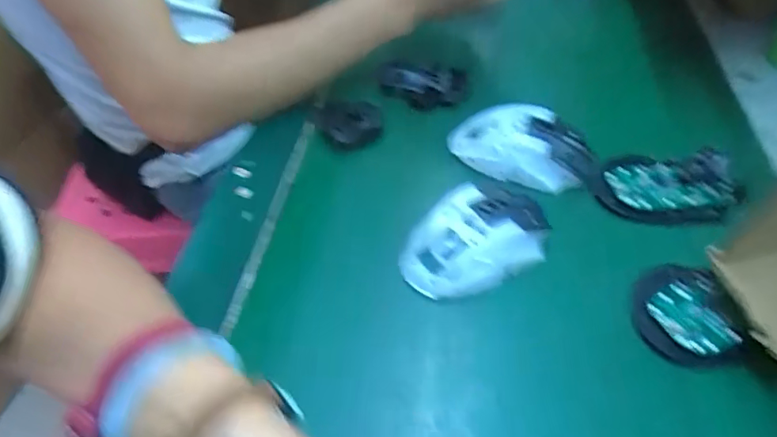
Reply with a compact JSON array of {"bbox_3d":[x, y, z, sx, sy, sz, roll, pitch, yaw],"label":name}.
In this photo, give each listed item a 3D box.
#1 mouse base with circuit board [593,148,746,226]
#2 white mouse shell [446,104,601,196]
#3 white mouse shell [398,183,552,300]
[{"bbox_3d":[0.223,-0.030,0.407,0.108,0.020,0.068,2,49,1],"label":"mouse base with circuit board"},{"bbox_3d":[0.112,-0.061,0.423,0.118,0.031,0.063,5,49,4],"label":"white mouse shell"},{"bbox_3d":[0.061,0.012,0.357,0.107,0.032,0.062,-22,52,-19],"label":"white mouse shell"}]

